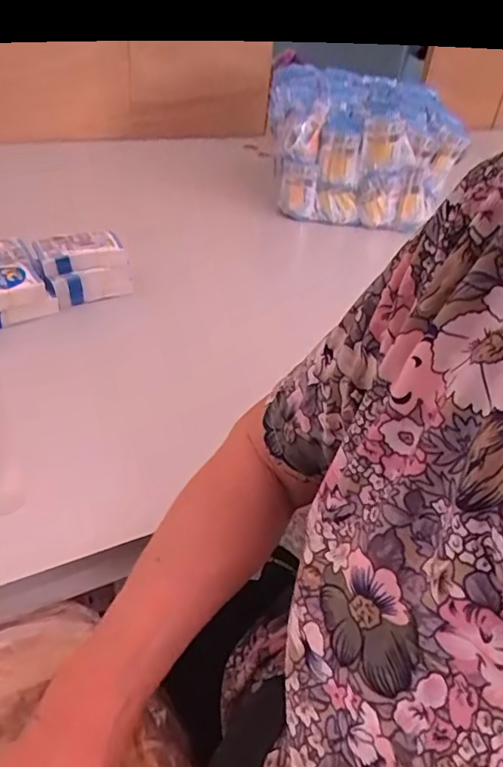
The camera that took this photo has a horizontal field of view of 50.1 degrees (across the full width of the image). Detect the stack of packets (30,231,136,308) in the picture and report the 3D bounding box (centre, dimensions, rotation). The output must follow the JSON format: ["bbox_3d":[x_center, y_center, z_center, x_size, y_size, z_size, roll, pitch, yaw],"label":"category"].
[{"bbox_3d":[-0.223,-0.156,0.712,0.108,0.069,0.072,-13,41,-24],"label":"stack of packets"}]

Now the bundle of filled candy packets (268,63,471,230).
[{"bbox_3d":[0.189,-0.476,1.069,0.318,0.202,0.398,3,37,-4],"label":"bundle of filled candy packets"}]

